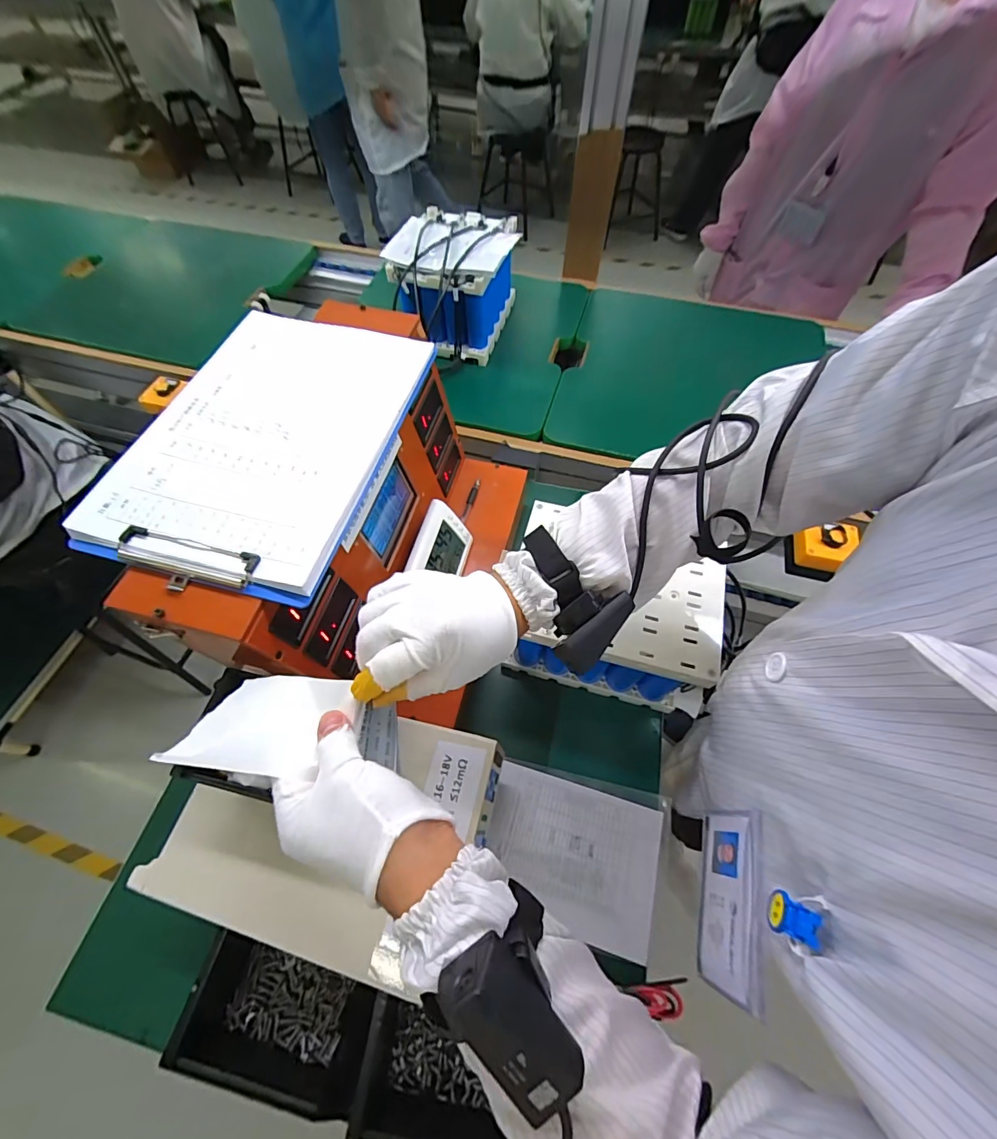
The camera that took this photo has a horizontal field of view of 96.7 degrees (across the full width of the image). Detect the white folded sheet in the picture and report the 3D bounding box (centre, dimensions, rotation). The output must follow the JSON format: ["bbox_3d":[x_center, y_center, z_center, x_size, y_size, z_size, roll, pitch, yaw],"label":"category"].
[{"bbox_3d":[-0.157,0.106,0.309,0.114,0.007,0.069,3,46,6],"label":"white folded sheet"}]

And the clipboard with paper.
[{"bbox_3d":[-0.211,-0.128,0.407,0.214,0.014,0.298,14,62,6],"label":"clipboard with paper"}]

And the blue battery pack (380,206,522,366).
[{"bbox_3d":[-0.086,-0.550,0.860,0.203,0.160,0.230,11,62,4],"label":"blue battery pack"}]

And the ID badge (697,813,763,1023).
[{"bbox_3d":[0.144,0.205,0.280,0.006,0.069,0.096,16,63,7],"label":"ID badge"}]

